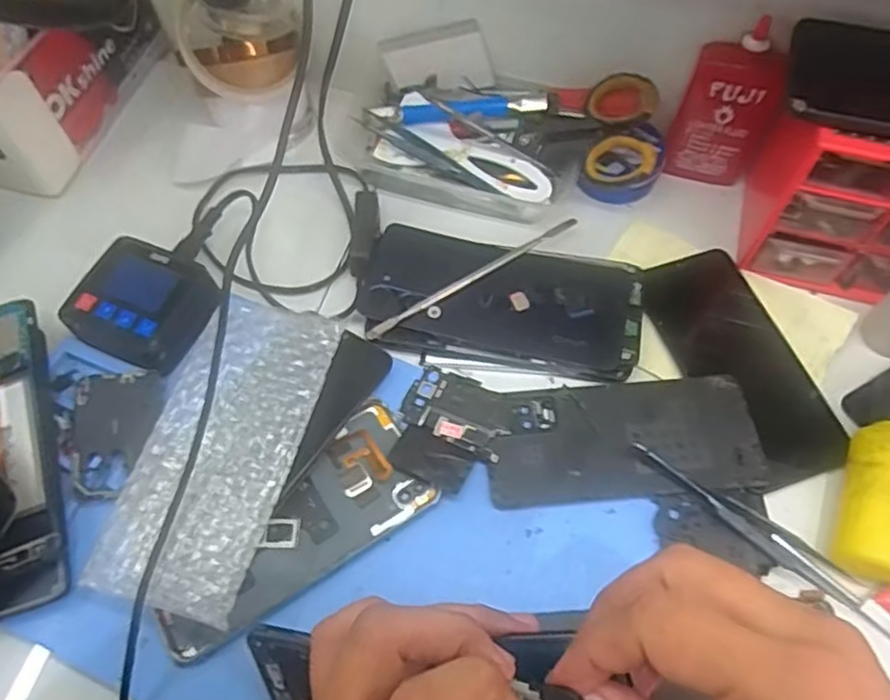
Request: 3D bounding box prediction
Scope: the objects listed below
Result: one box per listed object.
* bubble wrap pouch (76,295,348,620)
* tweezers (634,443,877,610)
[{"bbox_3d":[-0.120,0.048,0.361,0.081,0.010,0.173,11,61,12],"label":"bubble wrap pouch"},{"bbox_3d":[0.164,0.092,0.361,0.136,0.012,0.016,30,67,15],"label":"tweezers"}]

